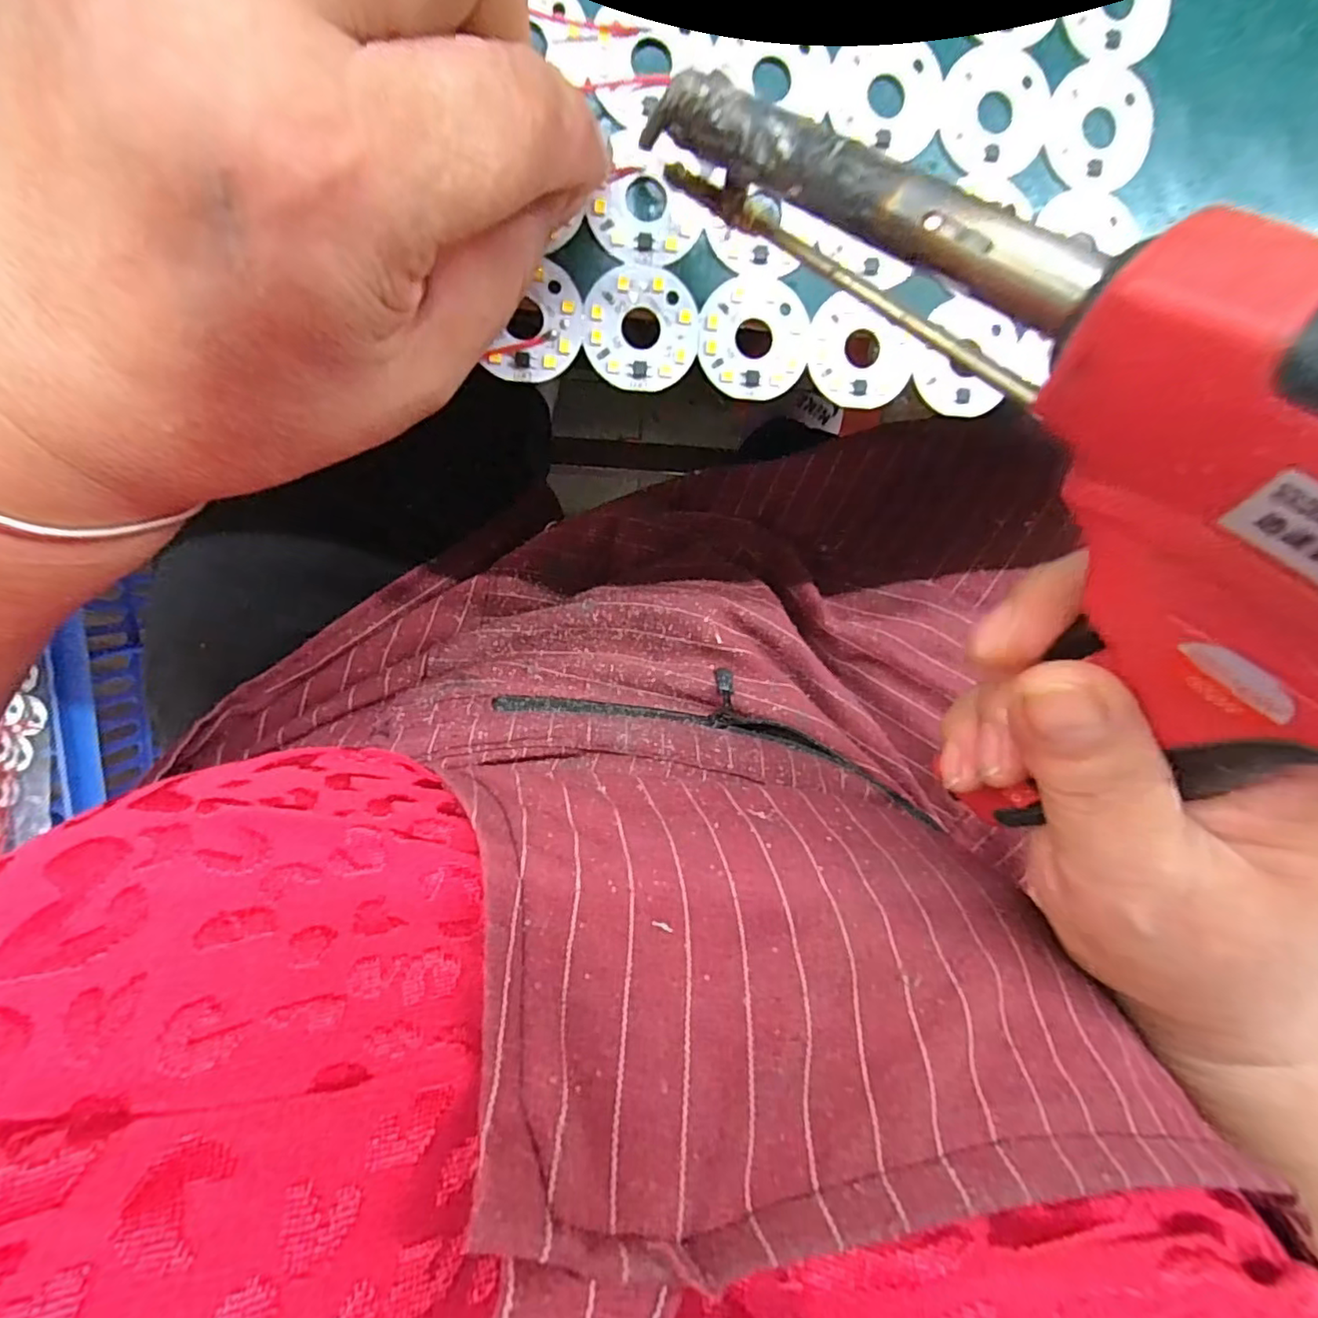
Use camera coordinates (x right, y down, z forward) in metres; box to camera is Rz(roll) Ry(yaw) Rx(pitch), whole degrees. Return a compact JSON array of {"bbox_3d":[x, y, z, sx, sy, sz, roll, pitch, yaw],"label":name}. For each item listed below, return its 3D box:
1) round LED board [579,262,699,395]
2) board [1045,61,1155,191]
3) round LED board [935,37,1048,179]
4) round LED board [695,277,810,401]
[{"bbox_3d":[-0.005,-0.088,0.159,0.030,0.004,0.030,-1,100,-5],"label":"round LED board"},{"bbox_3d":[0.122,-0.146,0.163,0.030,0.004,0.030,-1,100,-5],"label":"board"},{"bbox_3d":[0.090,-0.147,0.160,0.030,0.004,0.031,-1,100,-5],"label":"round LED board"},{"bbox_3d":[0.026,-0.087,0.163,0.030,0.004,0.030,-1,100,-5],"label":"round LED board"}]

